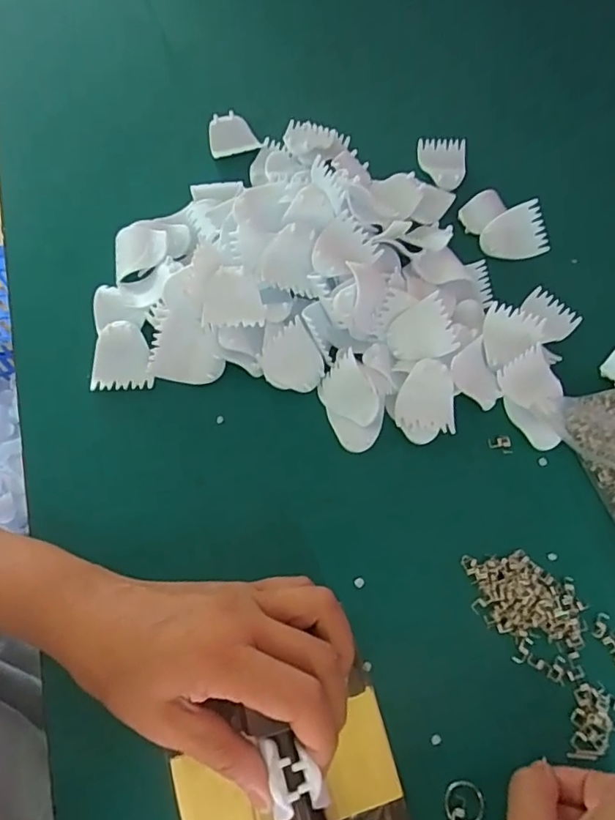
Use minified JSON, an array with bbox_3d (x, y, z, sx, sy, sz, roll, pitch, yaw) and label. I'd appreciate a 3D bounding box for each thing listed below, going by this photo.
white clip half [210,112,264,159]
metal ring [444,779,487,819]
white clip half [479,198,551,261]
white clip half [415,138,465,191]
[{"bbox_3d":[-0.063,-0.227,0.453,0.039,0.009,0.040,-13,69,-9],"label":"white clip half"},{"bbox_3d":[0.083,0.206,0.286,0.022,0.004,0.024,1,67,-3],"label":"metal ring"},{"bbox_3d":[0.159,-0.135,0.428,0.049,0.006,0.041,-17,95,5],"label":"white clip half"},{"bbox_3d":[0.113,-0.205,0.463,0.040,0.010,0.049,6,67,-1],"label":"white clip half"}]

